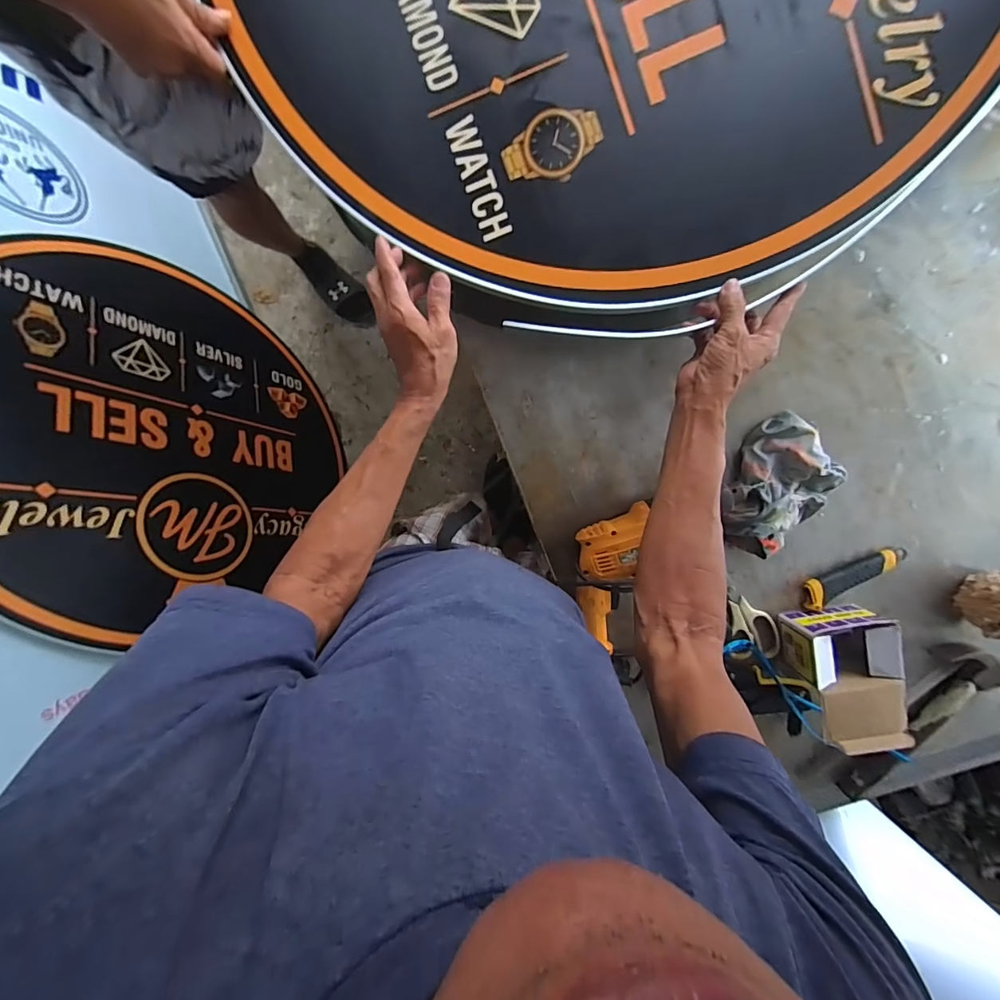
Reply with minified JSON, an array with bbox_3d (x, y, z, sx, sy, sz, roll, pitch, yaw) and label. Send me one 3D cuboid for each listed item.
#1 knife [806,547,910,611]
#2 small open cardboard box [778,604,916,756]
[{"bbox_3d":[0.506,0.109,0.643,0.147,0.022,0.037,-32,95,7],"label":"knife"},{"bbox_3d":[0.478,0.245,0.626,0.118,0.085,0.170,-10,97,4],"label":"small open cardboard box"}]

